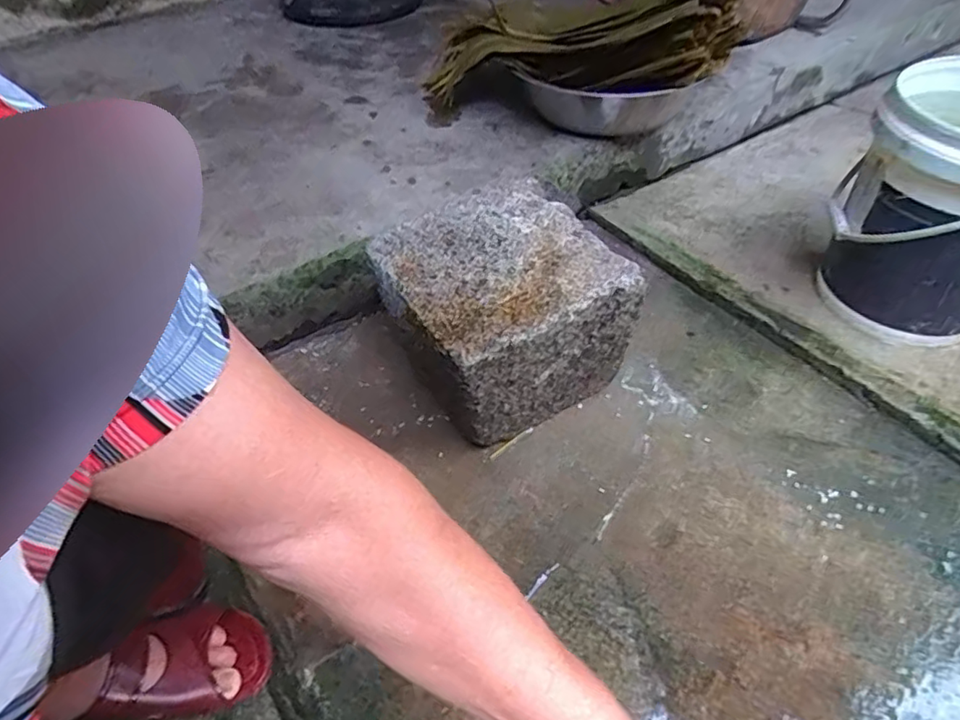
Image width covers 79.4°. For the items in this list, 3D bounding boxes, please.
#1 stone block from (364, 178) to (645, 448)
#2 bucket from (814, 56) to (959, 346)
[{"bbox_3d":[0.032,-0.052,0.860,0.273,0.259,0.267,-28,54,-19],"label":"stone block"},{"bbox_3d":[0.726,-0.232,0.887,0.339,0.345,0.270,-37,55,-24],"label":"bucket"}]

